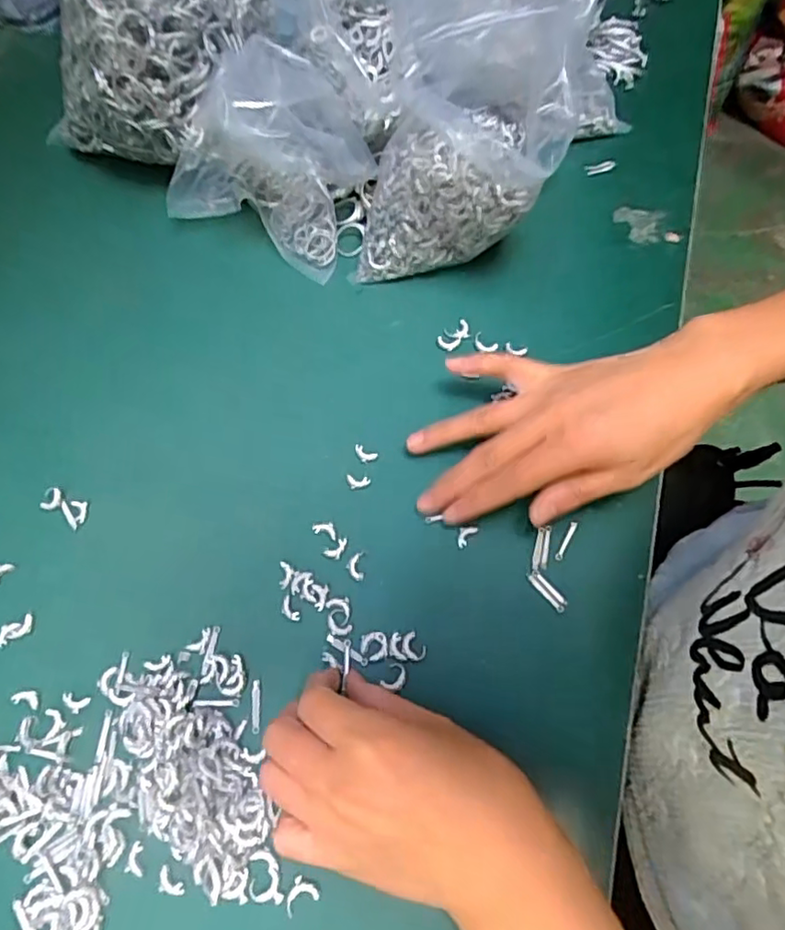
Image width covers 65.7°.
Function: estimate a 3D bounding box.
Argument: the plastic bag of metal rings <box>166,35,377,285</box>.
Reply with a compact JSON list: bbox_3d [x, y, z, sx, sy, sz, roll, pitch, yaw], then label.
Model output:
[{"bbox_3d":[-0.083,-0.201,0.394,0.121,0.091,0.088,23,68,10],"label":"plastic bag of metal rings"}]

